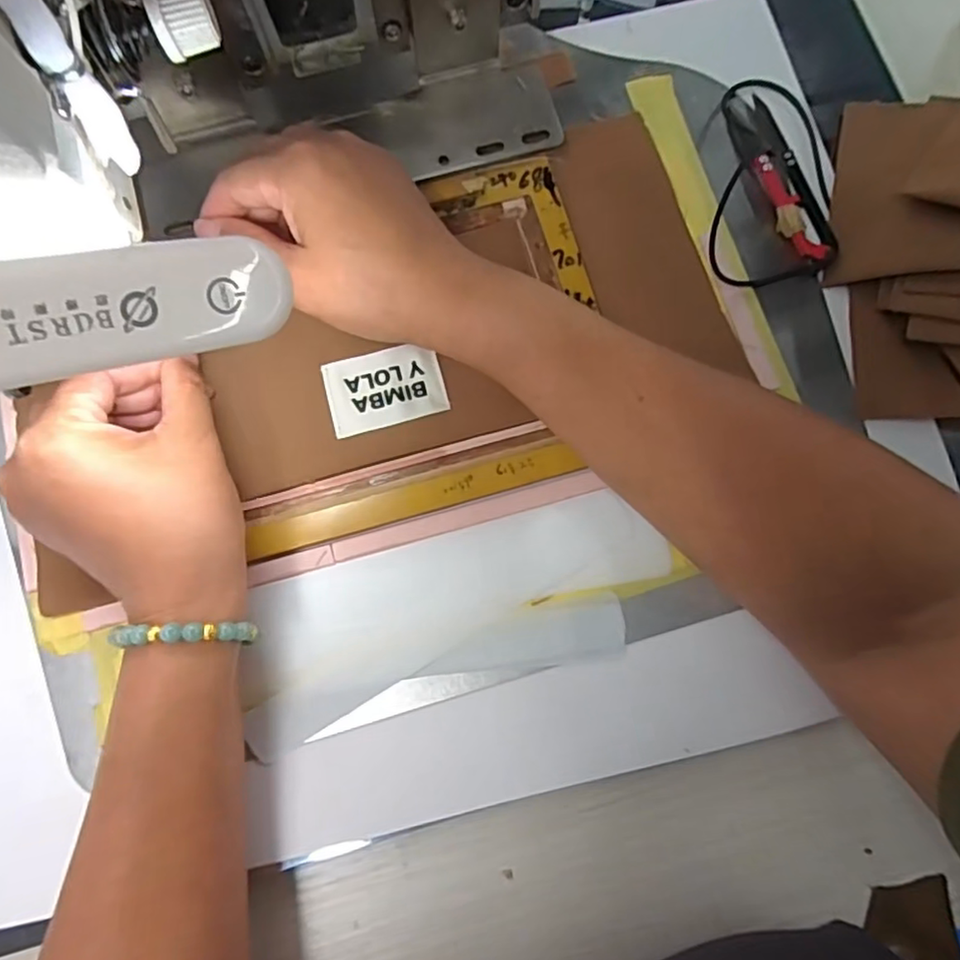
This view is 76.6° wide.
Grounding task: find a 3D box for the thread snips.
[{"bbox_3d":[0.161,-0.164,0.326,0.026,0.011,0.108,-19,79,-3],"label":"thread snips"}]

